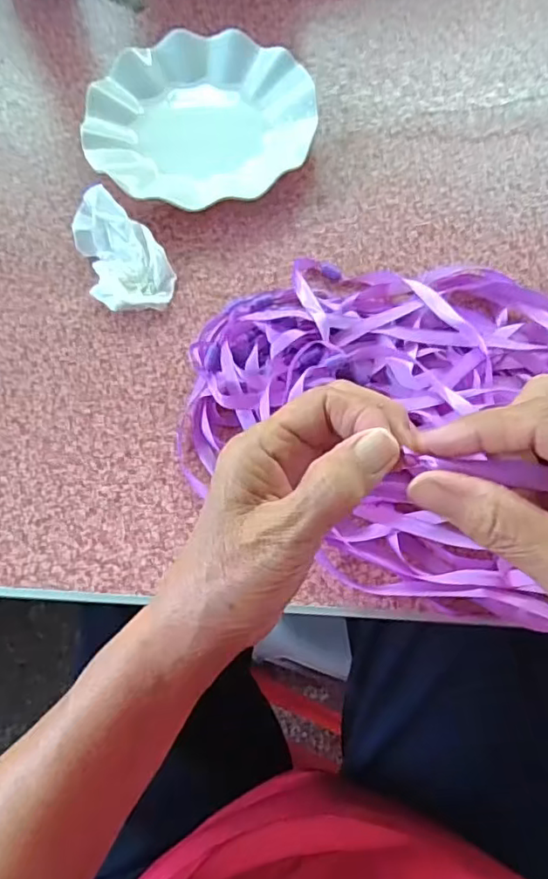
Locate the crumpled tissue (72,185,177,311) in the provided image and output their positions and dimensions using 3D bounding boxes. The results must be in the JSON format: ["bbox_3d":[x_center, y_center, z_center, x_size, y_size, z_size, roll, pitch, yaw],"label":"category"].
[{"bbox_3d":[-0.113,-0.141,0.418,0.059,0.029,0.096,-18,70,-6],"label":"crumpled tissue"}]

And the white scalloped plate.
[{"bbox_3d":[-0.059,-0.262,0.468,0.184,0.029,0.184,0,69,0],"label":"white scalloped plate"}]

